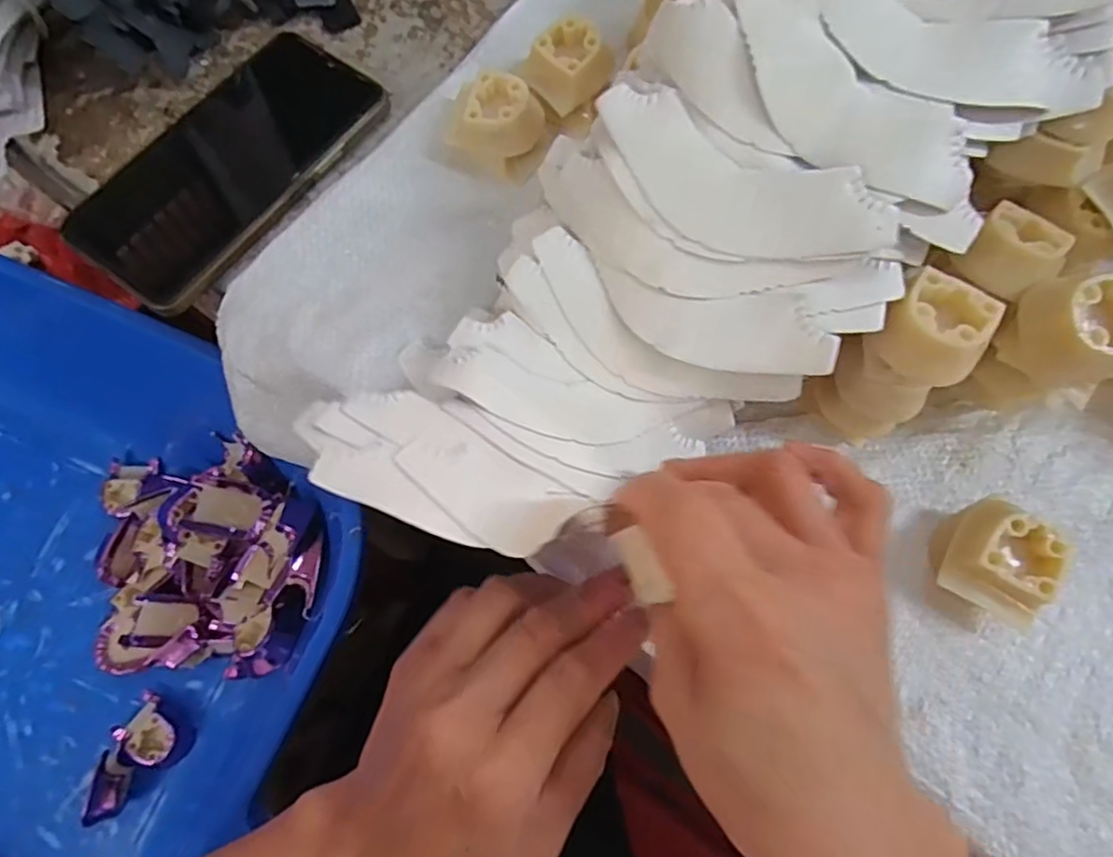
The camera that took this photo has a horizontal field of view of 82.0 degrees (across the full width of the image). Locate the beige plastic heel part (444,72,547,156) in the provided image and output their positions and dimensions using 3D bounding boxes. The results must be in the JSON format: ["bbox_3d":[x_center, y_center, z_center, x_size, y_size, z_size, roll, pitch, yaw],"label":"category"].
[{"bbox_3d":[-0.030,-0.153,0.324,0.039,0.029,0.037,32,76,10],"label":"beige plastic heel part"}]

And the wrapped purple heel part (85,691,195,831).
[{"bbox_3d":[-0.313,0.242,0.468,0.054,0.036,0.079,35,76,10],"label":"wrapped purple heel part"}]

